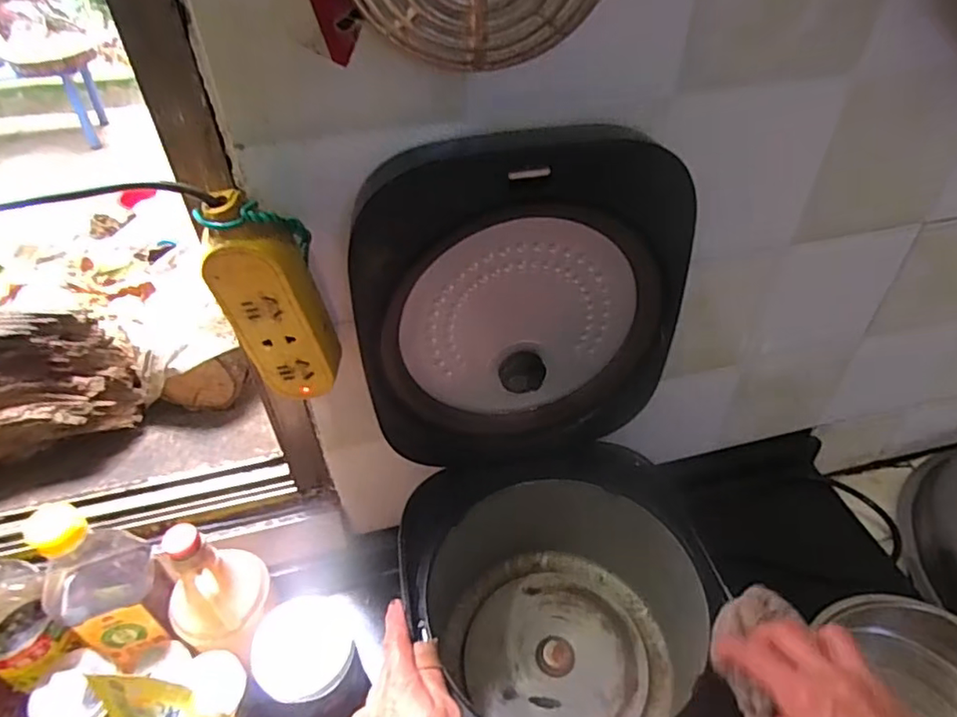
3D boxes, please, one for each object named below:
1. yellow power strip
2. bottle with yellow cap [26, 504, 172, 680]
[{"bbox_3d":[-0.138,-0.036,0.411,0.063,0.159,0.029,-13,43,-12],"label":"yellow power strip"},{"bbox_3d":[-0.316,0.191,0.510,0.056,0.179,0.080,26,49,27],"label":"bottle with yellow cap"}]

